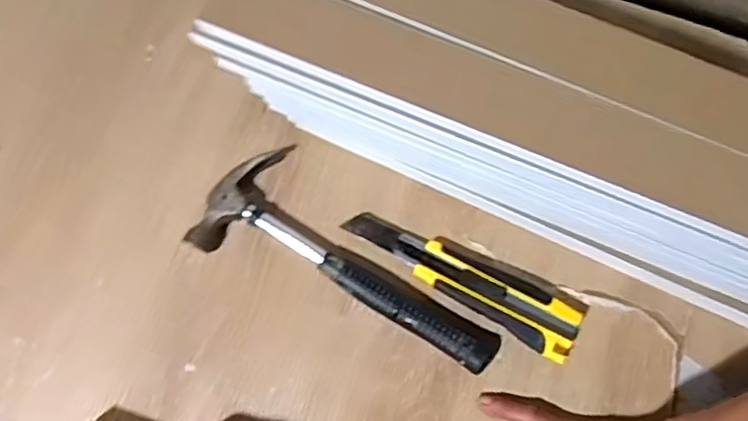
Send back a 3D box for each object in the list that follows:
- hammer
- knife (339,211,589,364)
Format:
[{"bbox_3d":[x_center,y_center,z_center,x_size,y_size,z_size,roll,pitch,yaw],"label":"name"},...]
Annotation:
[{"bbox_3d":[-0.014,0.040,0.457,0.227,0.019,0.090,31,78,6],"label":"hammer"},{"bbox_3d":[0.064,0.047,0.464,0.176,0.015,0.046,27,78,5],"label":"knife"}]

